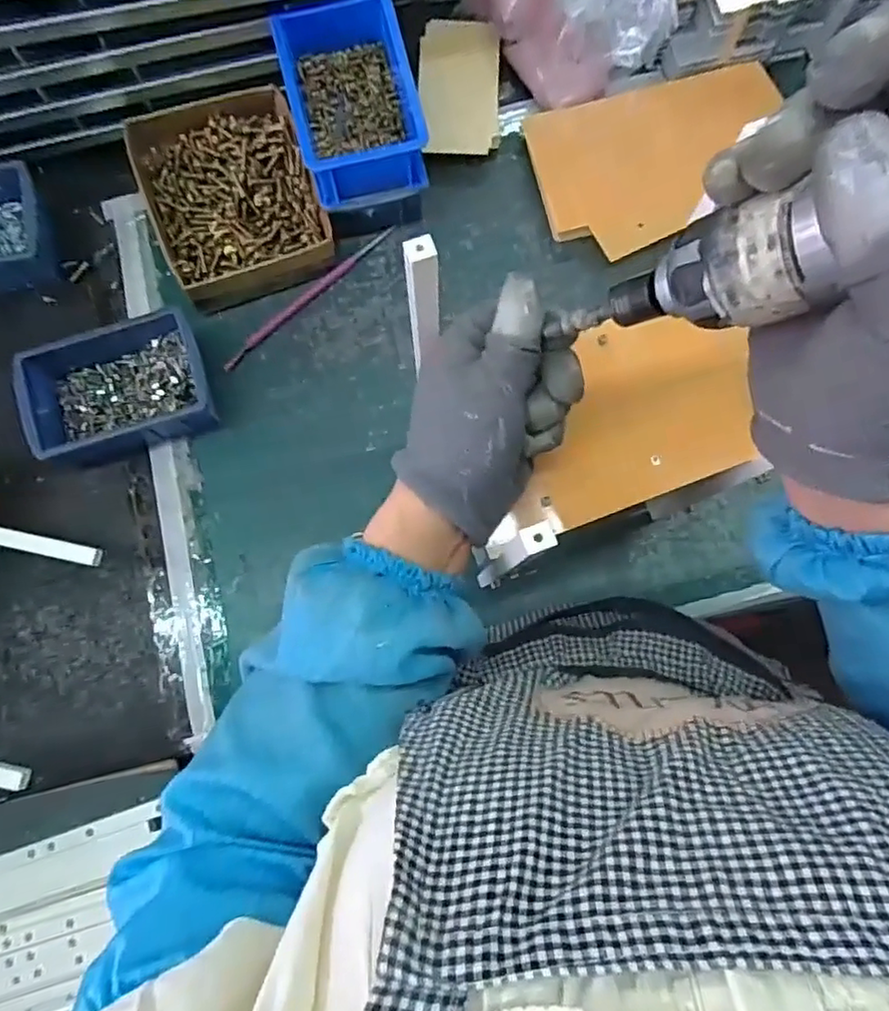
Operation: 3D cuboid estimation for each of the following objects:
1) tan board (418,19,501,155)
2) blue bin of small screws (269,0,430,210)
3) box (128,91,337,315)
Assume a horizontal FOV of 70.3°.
[{"bbox_3d":[0.015,-0.392,0.589,0.074,0.015,0.140,-1,82,-2],"label":"tan board"},{"bbox_3d":[-0.074,-0.335,0.518,0.101,0.052,0.153,-14,82,-2],"label":"blue bin of small screws"},{"bbox_3d":[-0.191,-0.279,0.568,0.138,0.042,0.191,-21,82,-3],"label":"box"}]

